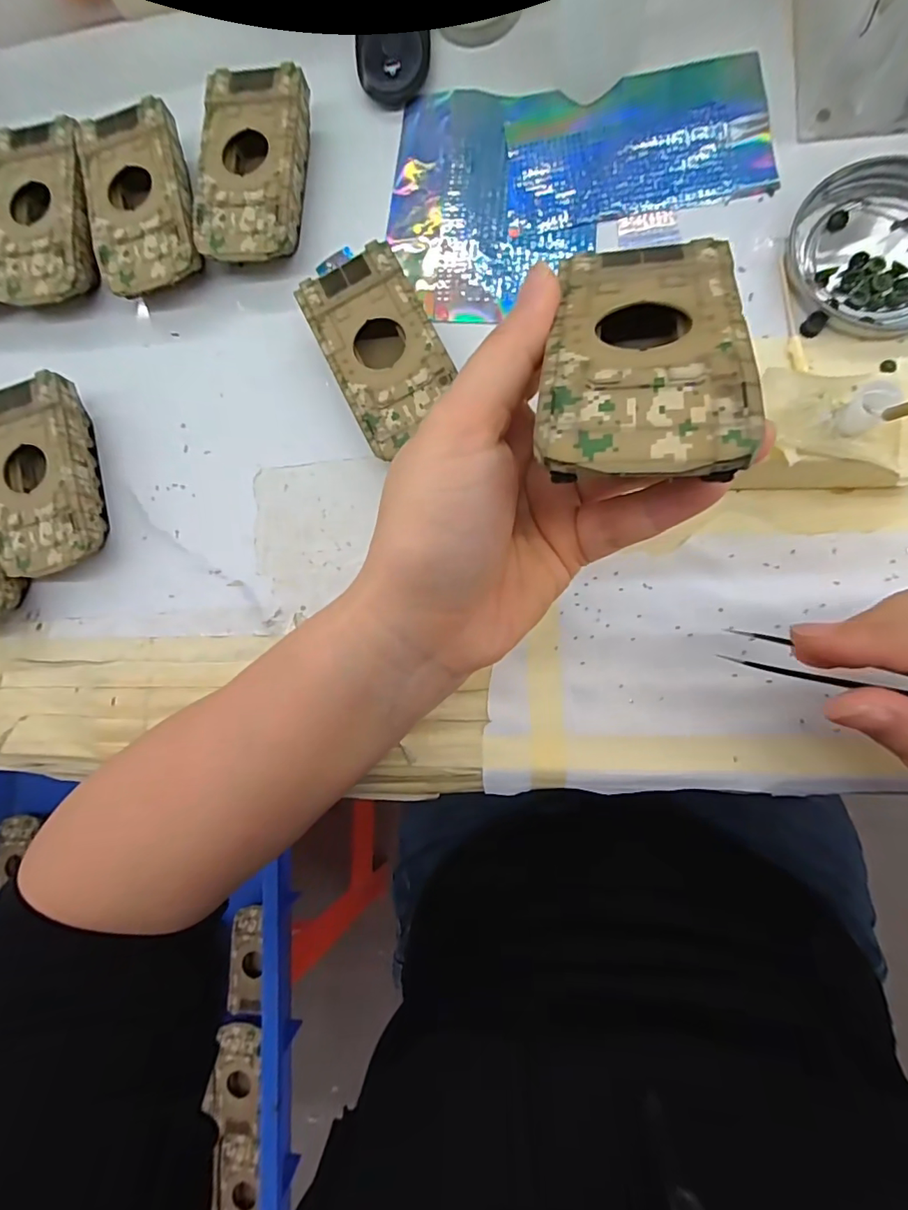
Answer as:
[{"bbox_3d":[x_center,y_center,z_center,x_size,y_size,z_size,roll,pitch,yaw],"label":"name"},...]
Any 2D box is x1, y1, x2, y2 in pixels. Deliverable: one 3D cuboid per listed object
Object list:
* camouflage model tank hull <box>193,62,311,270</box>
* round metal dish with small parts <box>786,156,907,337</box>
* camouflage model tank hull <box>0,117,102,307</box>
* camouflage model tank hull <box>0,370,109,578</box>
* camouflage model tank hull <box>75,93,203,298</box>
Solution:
[{"bbox_3d":[-0.101,-0.220,0.258,0.051,0.026,0.096,4,86,9],"label":"camouflage model tank hull"},{"bbox_3d":[0.190,-0.157,0.220,0.073,0.008,0.075,-1,83,7],"label":"round metal dish with small parts"},{"bbox_3d":[-0.216,-0.206,0.273,0.059,0.025,0.096,-9,84,8],"label":"camouflage model tank hull"},{"bbox_3d":[-0.209,-0.064,0.259,0.050,0.027,0.095,-14,83,7],"label":"camouflage model tank hull"},{"bbox_3d":[-0.161,-0.208,0.266,0.052,0.025,0.093,-16,83,7],"label":"camouflage model tank hull"}]

